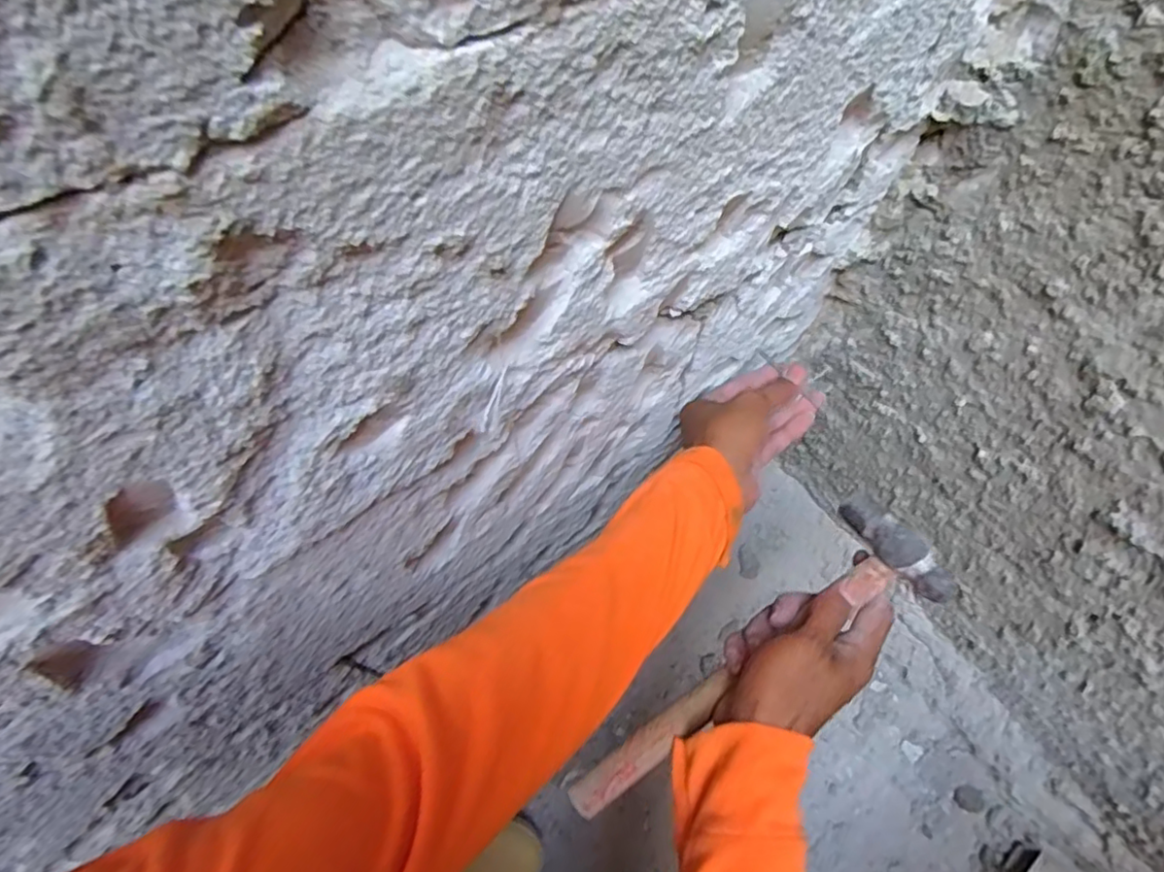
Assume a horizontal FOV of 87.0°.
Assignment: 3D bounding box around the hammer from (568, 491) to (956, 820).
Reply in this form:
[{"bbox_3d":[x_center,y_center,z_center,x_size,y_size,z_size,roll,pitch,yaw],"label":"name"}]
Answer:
[{"bbox_3d":[0.111,0.161,0.427,0.295,0.029,0.079,-39,70,2],"label":"hammer"}]

